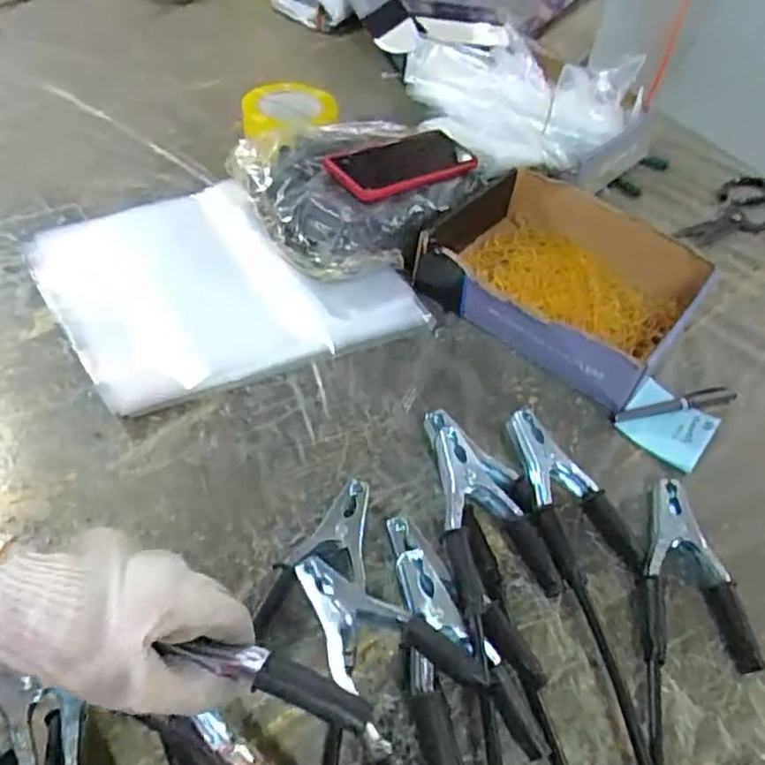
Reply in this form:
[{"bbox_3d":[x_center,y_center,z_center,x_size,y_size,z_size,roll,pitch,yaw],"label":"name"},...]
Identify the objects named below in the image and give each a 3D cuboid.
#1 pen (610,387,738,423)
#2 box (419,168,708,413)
[{"bbox_3d":[0.274,0.020,0.606,0.132,0.011,0.017,-11,54,-14],"label":"pen"},{"bbox_3d":[0.189,-0.112,0.671,0.245,0.064,0.215,36,57,22],"label":"box"}]

